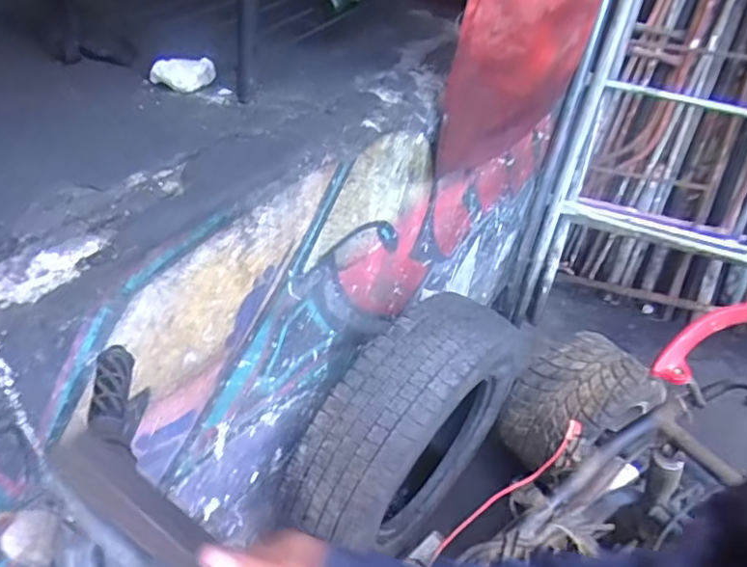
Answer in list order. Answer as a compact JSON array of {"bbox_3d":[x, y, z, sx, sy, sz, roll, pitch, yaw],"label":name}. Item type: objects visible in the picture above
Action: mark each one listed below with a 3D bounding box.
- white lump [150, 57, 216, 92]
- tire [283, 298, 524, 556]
[{"bbox_3d":[-0.317,-0.352,0.976,0.108,0.036,0.052,-9,42,-18],"label":"white lump"},{"bbox_3d":[0.071,0.344,1.261,0.189,0.573,0.582,31,45,27],"label":"tire"}]

